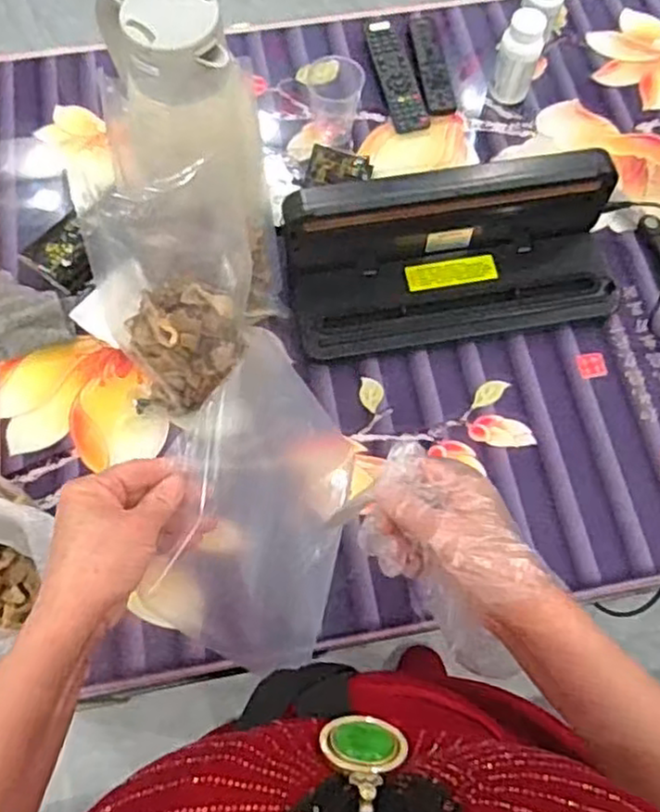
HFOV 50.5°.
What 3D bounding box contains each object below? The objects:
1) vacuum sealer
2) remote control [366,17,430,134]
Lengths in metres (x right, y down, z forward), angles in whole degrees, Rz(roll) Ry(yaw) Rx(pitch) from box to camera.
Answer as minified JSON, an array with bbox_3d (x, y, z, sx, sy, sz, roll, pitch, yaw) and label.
[{"bbox_3d":[0.134,-0.177,0.760,0.360,0.101,0.190,-10,70,-4],"label":"vacuum sealer"},{"bbox_3d":[0.082,-0.430,0.903,0.044,0.015,0.179,-14,70,-5],"label":"remote control"}]

